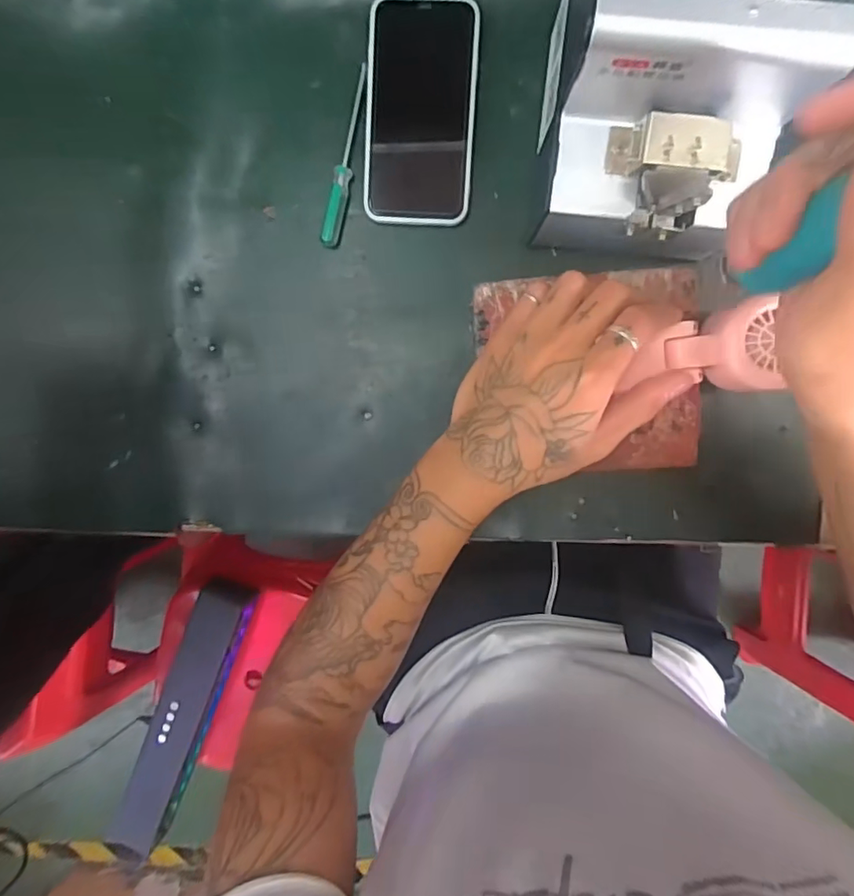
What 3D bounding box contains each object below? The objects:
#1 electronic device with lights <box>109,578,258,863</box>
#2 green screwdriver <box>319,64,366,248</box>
[{"bbox_3d":[-0.312,0.340,0.713,0.072,0.070,0.368,23,96,0],"label":"electronic device with lights"},{"bbox_3d":[-0.057,-0.205,0.391,0.013,0.009,0.122,14,97,1],"label":"green screwdriver"}]

